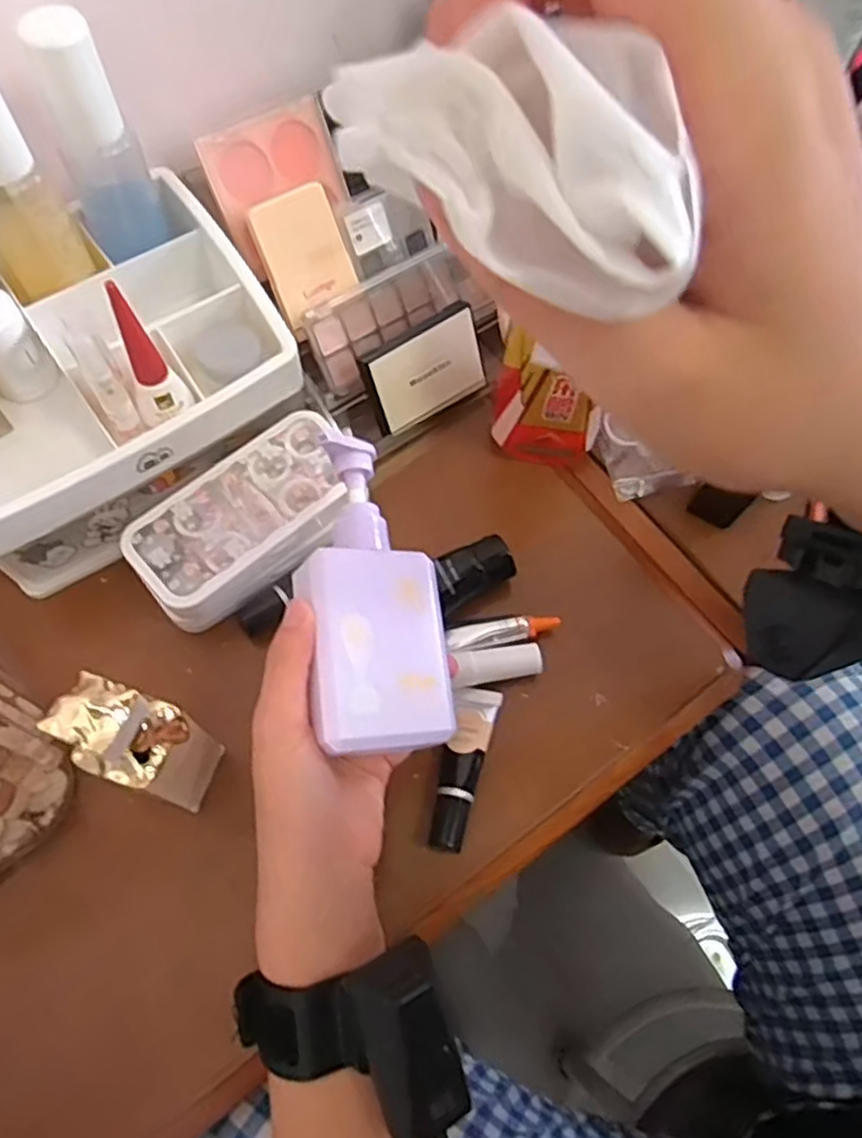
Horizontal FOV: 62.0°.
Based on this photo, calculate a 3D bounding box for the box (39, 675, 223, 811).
[{"bbox_3d":[-0.125,0.079,0.319,0.031,0.124,0.035,20,66,6],"label":"box"}]

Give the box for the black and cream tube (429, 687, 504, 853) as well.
[{"bbox_3d":[0.016,0.104,0.382,0.024,0.024,0.087,16,66,4],"label":"black and cream tube"}]

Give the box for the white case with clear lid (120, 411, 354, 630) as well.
[{"bbox_3d":[-0.105,-0.028,0.414,0.129,0.024,0.076,-35,72,-17],"label":"white case with clear lid"}]

